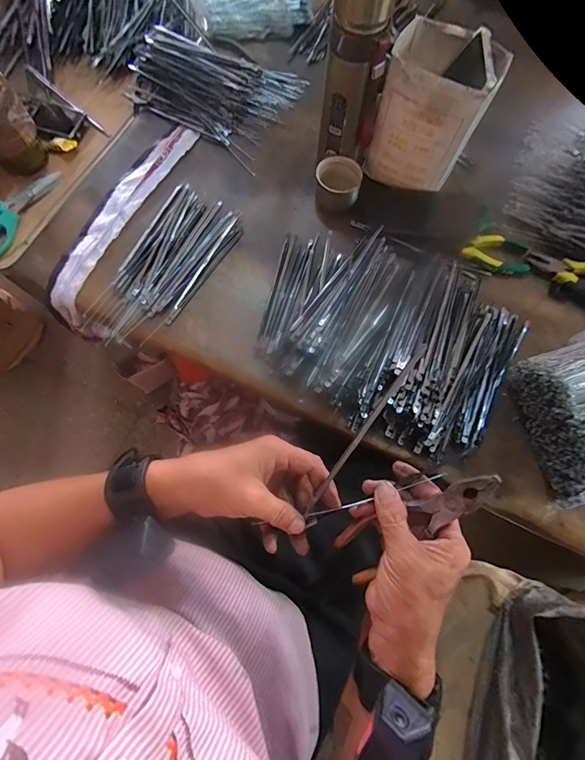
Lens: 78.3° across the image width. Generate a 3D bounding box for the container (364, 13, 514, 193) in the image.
[{"bbox_3d":[0.176,-0.342,0.477,0.118,0.166,0.098,26,75,6],"label":"container"}]

